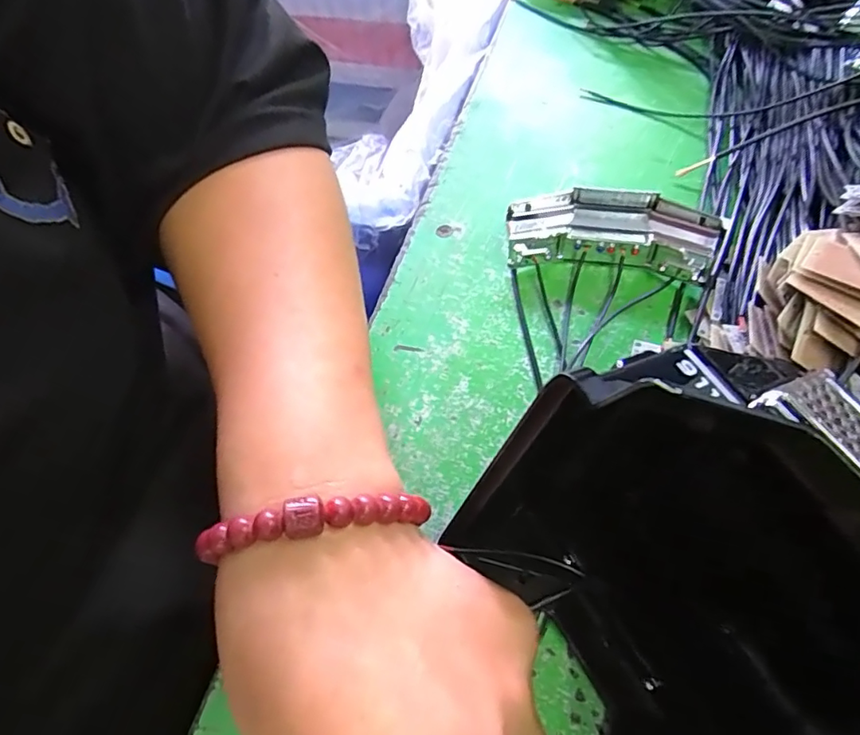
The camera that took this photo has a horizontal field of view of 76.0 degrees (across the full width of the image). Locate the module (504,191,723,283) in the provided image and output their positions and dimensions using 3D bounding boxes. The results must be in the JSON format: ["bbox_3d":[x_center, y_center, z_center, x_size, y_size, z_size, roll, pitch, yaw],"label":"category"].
[{"bbox_3d":[0.090,-0.067,0.278,0.098,0.034,0.034,10,61,12],"label":"module"}]

